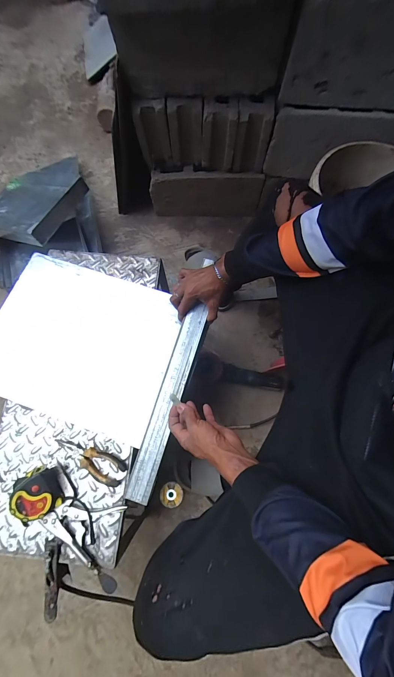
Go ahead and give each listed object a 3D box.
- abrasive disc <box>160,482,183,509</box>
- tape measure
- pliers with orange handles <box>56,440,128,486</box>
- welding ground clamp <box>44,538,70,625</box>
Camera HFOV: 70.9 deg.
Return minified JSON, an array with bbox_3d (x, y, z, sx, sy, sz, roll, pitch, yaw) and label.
[{"bbox_3d":[-0.076,0.466,0.824,0.066,0.007,0.066,-4,73,0],"label":"abrasive disc"},{"bbox_3d":[-0.307,0.295,0.528,0.079,0.056,0.088,-19,73,-5],"label":"tape measure"},{"bbox_3d":[-0.220,0.244,0.568,0.155,0.018,0.048,26,75,9],"label":"pliers with orange handles"},{"bbox_3d":[-0.270,0.458,0.529,0.036,0.034,0.155,5,95,3],"label":"welding ground clamp"}]

